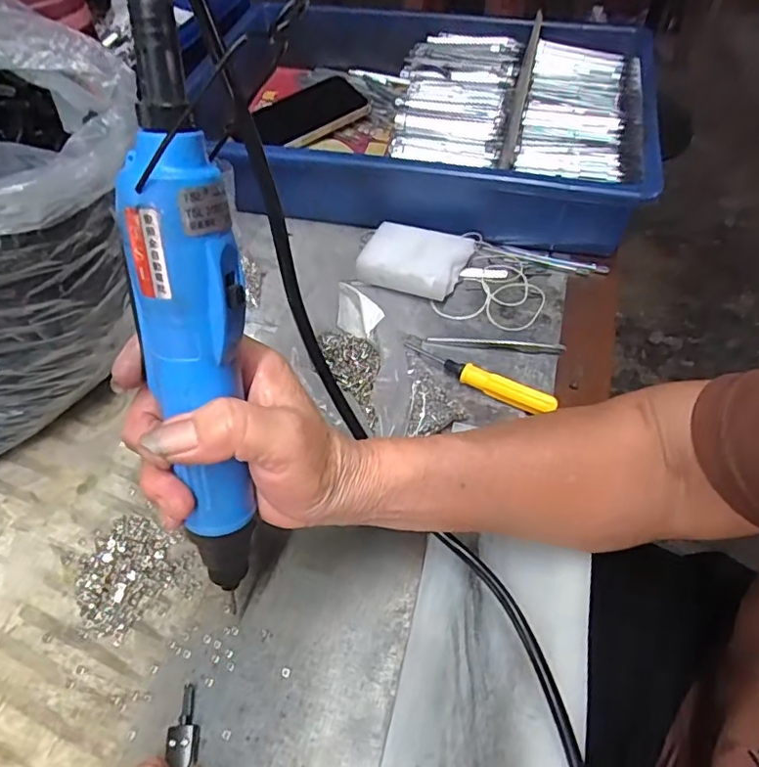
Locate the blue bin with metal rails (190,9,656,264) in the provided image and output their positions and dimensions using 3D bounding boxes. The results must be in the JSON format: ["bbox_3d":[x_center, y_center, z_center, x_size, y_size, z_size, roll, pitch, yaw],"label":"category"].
[{"bbox_3d":[0.040,-0.265,0.555,0.422,0.089,0.283,13,56,10],"label":"blue bin with metal rails"}]

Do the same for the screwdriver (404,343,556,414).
[{"bbox_3d":[0.071,-0.007,0.404,0.116,0.017,0.015,27,59,18],"label":"screwdriver"}]

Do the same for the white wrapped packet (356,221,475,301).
[{"bbox_3d":[0.028,-0.105,0.472,0.087,0.030,0.060,19,57,14],"label":"white wrapped packet"}]

